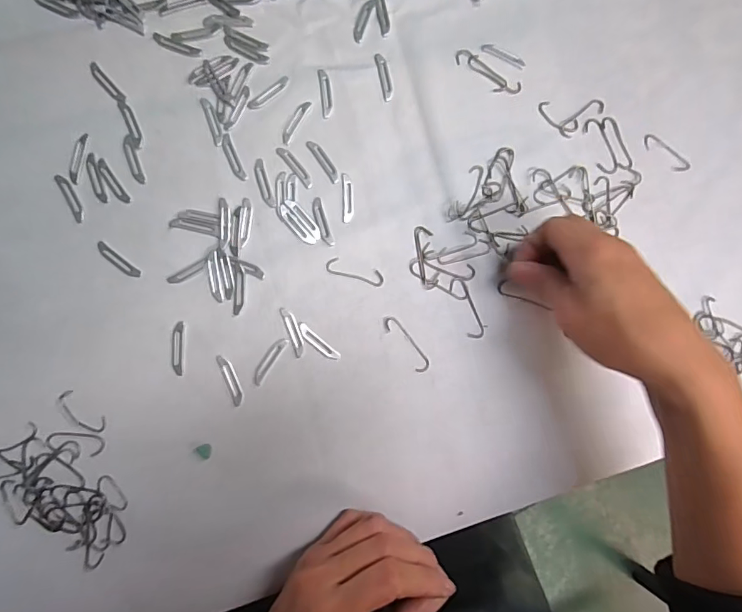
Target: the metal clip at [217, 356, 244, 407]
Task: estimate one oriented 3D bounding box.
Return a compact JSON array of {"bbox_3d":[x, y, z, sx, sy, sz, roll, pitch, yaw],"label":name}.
[{"bbox_3d":[-0.090,0.047,0.298,0.008,0.004,0.033,-23,88,-8],"label":"metal clip"}]

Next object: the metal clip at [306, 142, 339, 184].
[{"bbox_3d":[-0.032,-0.100,0.321,0.008,0.004,0.034,-35,90,-8],"label":"metal clip"}]

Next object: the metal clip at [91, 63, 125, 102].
[{"bbox_3d":[-0.176,-0.148,0.308,0.007,0.004,0.032,-42,91,-8],"label":"metal clip"}]

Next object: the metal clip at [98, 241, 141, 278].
[{"bbox_3d":[-0.162,-0.029,0.296,0.033,0.004,0.008,39,82,-2],"label":"metal clip"}]

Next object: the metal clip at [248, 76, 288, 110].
[{"bbox_3d":[-0.071,-0.148,0.321,0.033,0.004,0.007,-42,91,-8],"label":"metal clip"}]

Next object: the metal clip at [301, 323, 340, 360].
[{"bbox_3d":[-0.034,0.024,0.306,0.033,0.004,0.007,42,82,-2],"label":"metal clip"}]

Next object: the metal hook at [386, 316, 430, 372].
[{"bbox_3d":[0.024,0.026,0.314,0.012,0.004,0.044,-36,90,-8],"label":"metal hook"}]

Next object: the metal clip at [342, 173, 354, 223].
[{"bbox_3d":[-0.016,-0.075,0.320,0.008,0.004,0.034,-1,85,-7],"label":"metal clip"}]

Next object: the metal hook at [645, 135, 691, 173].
[{"bbox_3d":[0.225,-0.116,0.353,0.041,0.004,0.013,34,82,-3],"label":"metal hook"}]

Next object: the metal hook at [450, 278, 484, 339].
[{"bbox_3d":[0.067,0.001,0.322,0.012,0.004,0.043,-21,88,-8],"label":"metal hook"}]

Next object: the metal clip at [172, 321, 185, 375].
[{"bbox_3d":[-0.122,0.027,0.296,0.007,0.004,0.034,-1,85,-7],"label":"metal clip"}]

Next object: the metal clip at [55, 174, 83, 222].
[{"bbox_3d":[-0.193,-0.069,0.298,0.007,0.004,0.033,-25,88,-8],"label":"metal clip"}]

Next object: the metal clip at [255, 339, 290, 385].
[{"bbox_3d":[-0.067,0.035,0.303,0.008,0.004,0.034,35,82,-3],"label":"metal clip"}]

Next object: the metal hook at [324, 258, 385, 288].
[{"bbox_3d":[-0.010,-0.023,0.314,0.040,0.004,0.011,17,83,-5],"label":"metal hook"}]

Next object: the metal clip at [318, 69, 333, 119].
[{"bbox_3d":[-0.031,-0.149,0.324,0.008,0.004,0.035,-5,86,-7],"label":"metal clip"}]

